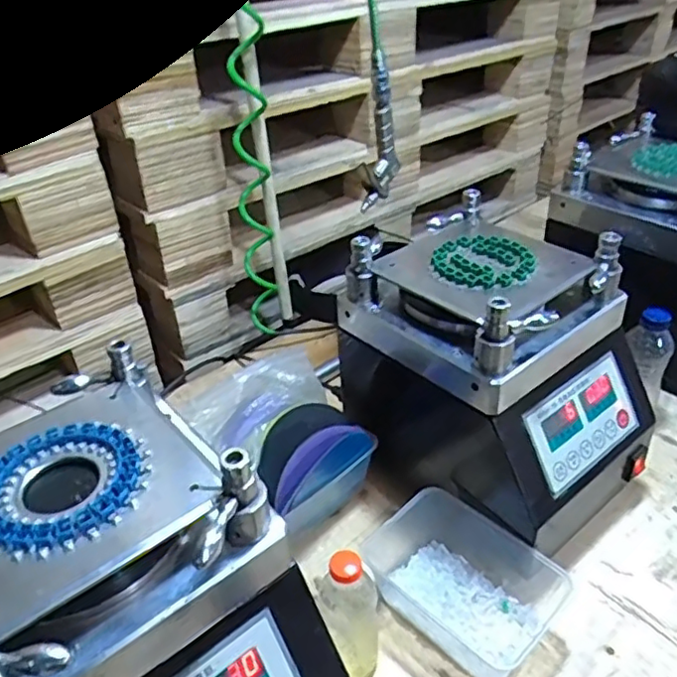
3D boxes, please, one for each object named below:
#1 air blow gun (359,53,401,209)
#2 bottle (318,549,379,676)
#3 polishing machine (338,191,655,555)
[{"bbox_3d":[0.048,-0.248,0.750,0.027,0.170,0.063,13,38,22],"label":"air blow gun"},{"bbox_3d":[0.015,0.240,0.552,0.056,0.139,0.066,-12,36,-11],"label":"bottle"},{"bbox_3d":[0.174,0.046,0.690,0.216,0.280,0.278,-30,43,-32],"label":"polishing machine"}]

